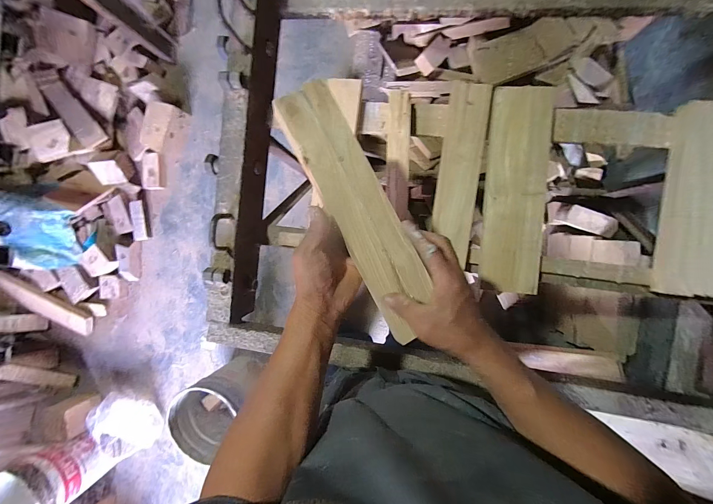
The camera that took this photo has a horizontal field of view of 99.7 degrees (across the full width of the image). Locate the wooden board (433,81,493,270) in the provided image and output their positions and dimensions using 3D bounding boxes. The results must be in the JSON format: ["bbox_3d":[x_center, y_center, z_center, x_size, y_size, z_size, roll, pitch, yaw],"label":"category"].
[{"bbox_3d":[0.204,-0.162,0.594,0.082,0.024,0.336,9,93,8],"label":"wooden board"}]

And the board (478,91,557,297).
[{"bbox_3d":[0.303,-0.118,0.570,0.106,0.012,0.378,4,93,9],"label":"board"}]

